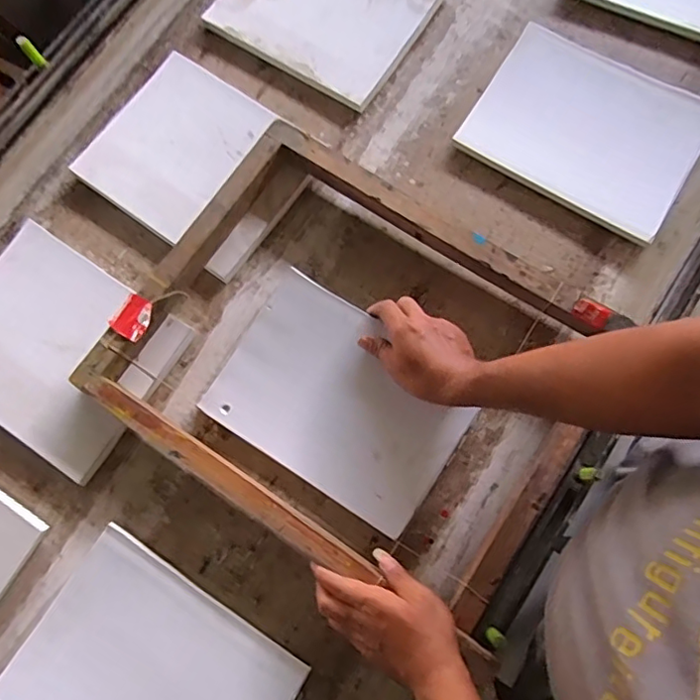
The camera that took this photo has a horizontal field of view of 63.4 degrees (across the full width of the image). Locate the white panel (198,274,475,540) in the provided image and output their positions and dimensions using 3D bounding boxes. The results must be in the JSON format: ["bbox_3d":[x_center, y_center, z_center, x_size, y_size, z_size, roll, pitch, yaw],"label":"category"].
[{"bbox_3d":[-0.010,0.056,0.645,0.268,0.012,0.193,32,86,8],"label":"white panel"}]

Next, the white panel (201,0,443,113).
[{"bbox_3d":[-0.038,-0.485,0.793,0.274,0.029,0.223,32,80,8],"label":"white panel"}]

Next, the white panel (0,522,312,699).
[{"bbox_3d":[-0.213,0.353,0.603,0.272,0.017,0.207,32,80,8],"label":"white panel"}]

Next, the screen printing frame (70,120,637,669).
[{"bbox_3d":[0.004,0.009,0.641,0.499,0.069,0.399,32,80,8],"label":"screen printing frame"}]

